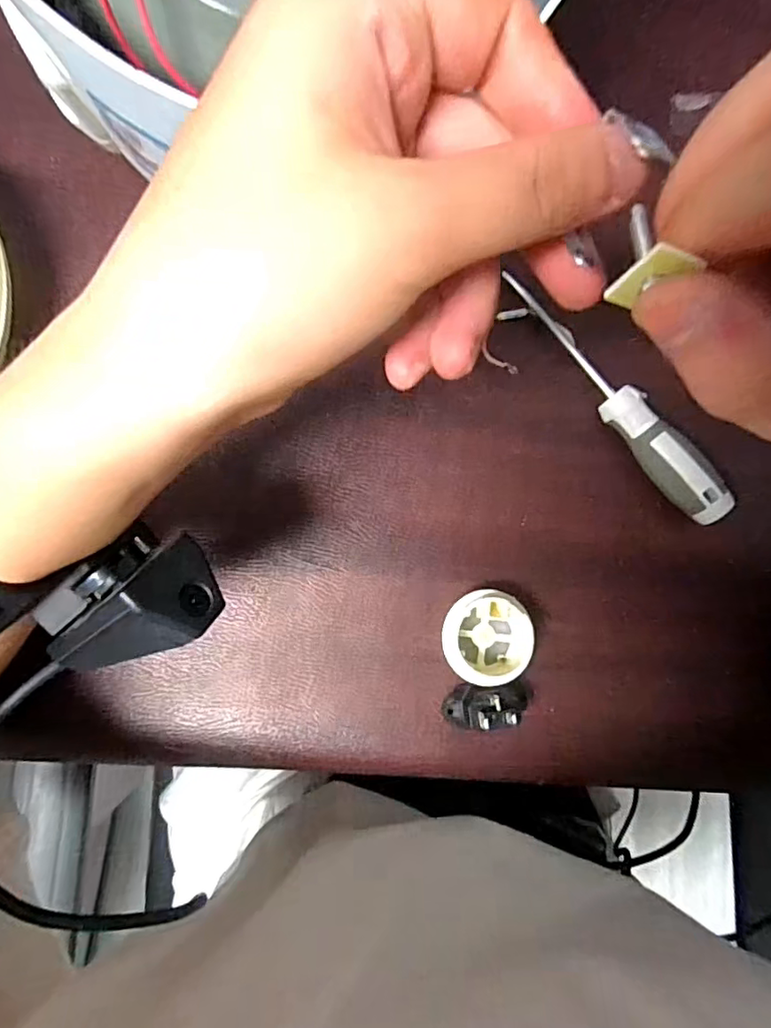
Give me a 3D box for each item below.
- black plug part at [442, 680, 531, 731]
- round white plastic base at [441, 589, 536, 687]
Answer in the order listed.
[{"bbox_3d":[0.056,0.098,0.298,0.048,0.027,0.018,-3,85,-6],"label":"black plug part"},{"bbox_3d":[0.055,0.064,0.308,0.051,0.018,0.047,1,84,-6],"label":"round white plastic base"}]

